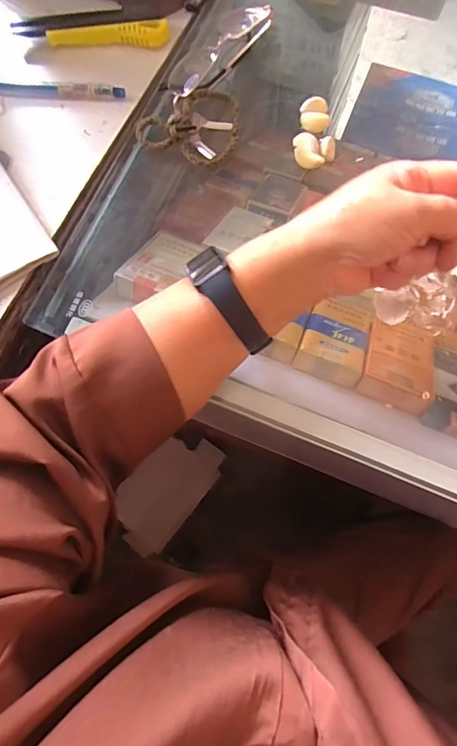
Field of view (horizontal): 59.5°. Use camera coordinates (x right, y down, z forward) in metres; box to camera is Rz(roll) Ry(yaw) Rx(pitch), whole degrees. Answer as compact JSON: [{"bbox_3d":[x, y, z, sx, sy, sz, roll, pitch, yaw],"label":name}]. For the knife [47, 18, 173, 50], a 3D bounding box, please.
[{"bbox_3d":[-0.111,-0.313,0.372,0.112,0.013,0.017,-5,75,0],"label":"knife"}]

